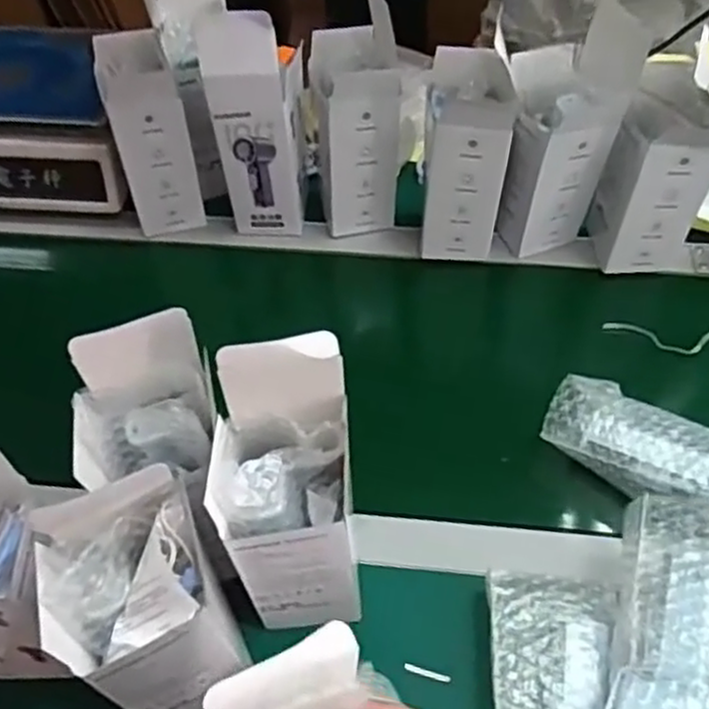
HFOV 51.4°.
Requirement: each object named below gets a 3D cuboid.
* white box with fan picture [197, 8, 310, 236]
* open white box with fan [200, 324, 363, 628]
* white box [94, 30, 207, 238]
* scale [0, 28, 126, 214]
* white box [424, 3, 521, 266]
[{"bbox_3d":[-0.092,-0.234,0.743,0.084,0.242,0.073,-1,53,2],"label":"white box with fan picture"},{"bbox_3d":[-0.041,0.098,0.476,0.076,0.232,0.095,1,53,3],"label":"open white box with fan"},{"bbox_3d":[-0.212,-0.227,0.766,0.073,0.189,0.081,-18,54,-11],"label":"white box"},{"bbox_3d":[-0.382,-0.272,0.846,0.282,0.105,0.210,4,53,5],"label":"scale"},{"bbox_3d":[0.109,-0.196,0.730,0.083,0.197,0.089,7,53,7],"label":"white box"}]

